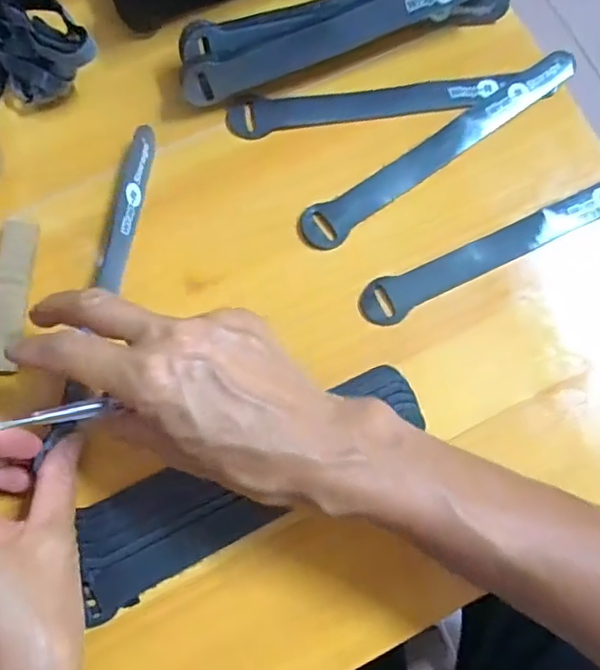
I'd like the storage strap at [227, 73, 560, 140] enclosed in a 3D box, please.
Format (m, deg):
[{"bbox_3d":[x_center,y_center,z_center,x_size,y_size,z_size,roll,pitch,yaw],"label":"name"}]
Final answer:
[{"bbox_3d":[0.046,-0.140,0.370,0.176,0.008,0.022,-9,77,-4],"label":"storage strap"}]

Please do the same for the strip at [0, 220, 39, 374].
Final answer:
[{"bbox_3d":[-0.161,-0.022,0.338,0.020,0.004,0.084,7,82,-14],"label":"strip"}]

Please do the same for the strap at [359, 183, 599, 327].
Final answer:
[{"bbox_3d":[0.125,-0.056,0.351,0.197,0.007,0.024,-26,78,-8],"label":"strap"}]

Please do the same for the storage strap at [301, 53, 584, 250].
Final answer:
[{"bbox_3d":[0.085,-0.114,0.364,0.202,0.007,0.025,-36,80,-9],"label":"storage strap"}]

